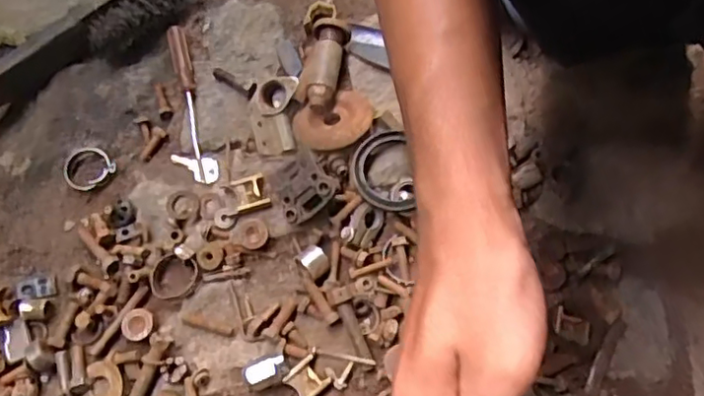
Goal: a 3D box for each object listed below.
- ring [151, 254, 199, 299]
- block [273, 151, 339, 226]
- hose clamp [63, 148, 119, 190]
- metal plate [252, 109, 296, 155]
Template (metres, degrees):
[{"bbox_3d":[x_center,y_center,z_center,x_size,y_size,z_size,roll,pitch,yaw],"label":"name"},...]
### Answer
[{"bbox_3d":[-0.147,0.066,0.508,0.036,0.009,0.037,0,71,1],"label":"ring"},{"bbox_3d":[-0.042,-0.011,0.524,0.054,0.021,0.056,-44,72,20],"label":"block"},{"bbox_3d":[-0.233,-0.029,0.541,0.042,0.014,0.044,0,71,1],"label":"hose clamp"},{"bbox_3d":[-0.070,-0.059,0.546,0.033,0.004,0.040,-14,72,-3],"label":"metal plate"}]

